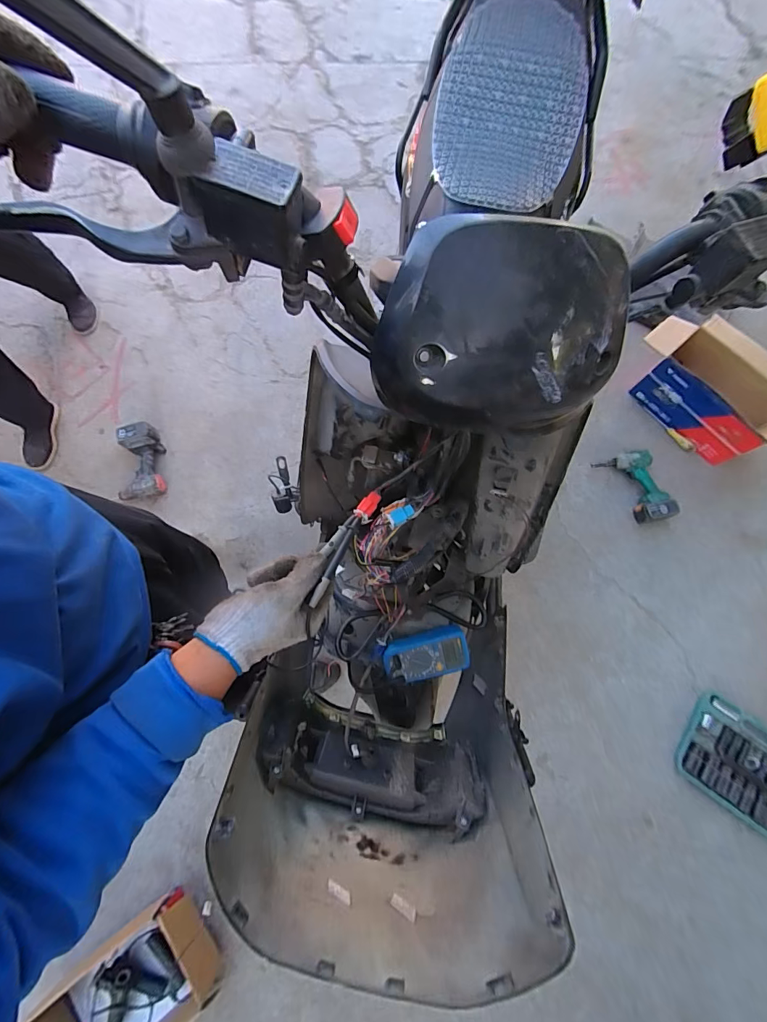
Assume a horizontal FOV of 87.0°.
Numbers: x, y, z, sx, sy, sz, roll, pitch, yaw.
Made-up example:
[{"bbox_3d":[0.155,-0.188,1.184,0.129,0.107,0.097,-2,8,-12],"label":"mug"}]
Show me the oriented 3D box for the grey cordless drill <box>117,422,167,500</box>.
[{"bbox_3d":[-0.788,-0.163,1.315,0.128,0.073,0.248,-9,75,-3],"label":"grey cordless drill"}]

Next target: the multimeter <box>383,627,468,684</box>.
[{"bbox_3d":[0.070,0.235,0.661,0.139,0.036,0.069,-13,96,-7],"label":"multimeter"}]

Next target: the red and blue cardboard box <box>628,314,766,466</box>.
[{"bbox_3d":[1.106,-0.406,1.340,0.553,0.233,0.279,44,79,10],"label":"red and blue cardboard box"}]

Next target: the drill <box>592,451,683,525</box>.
[{"bbox_3d":[0.828,-0.079,1.326,0.185,0.076,0.247,-14,76,-5],"label":"drill"}]

